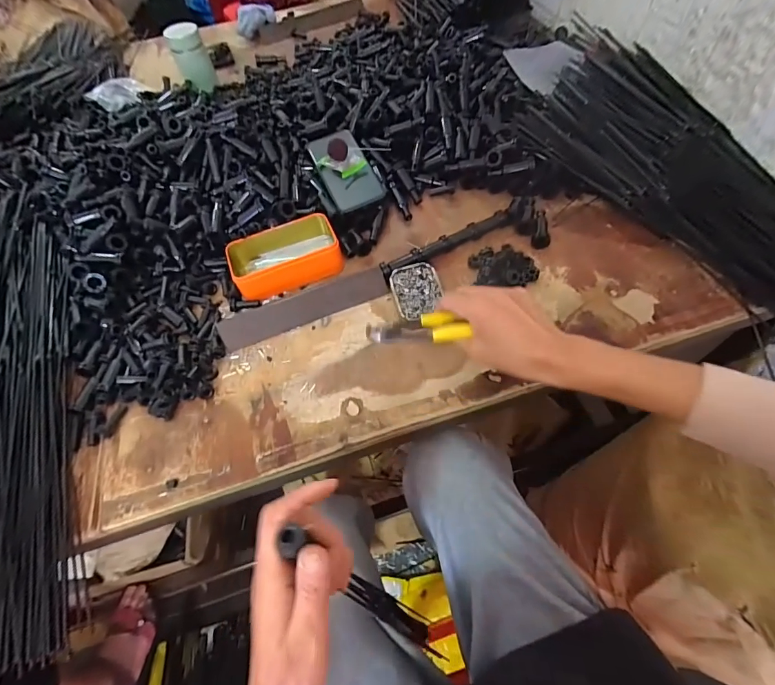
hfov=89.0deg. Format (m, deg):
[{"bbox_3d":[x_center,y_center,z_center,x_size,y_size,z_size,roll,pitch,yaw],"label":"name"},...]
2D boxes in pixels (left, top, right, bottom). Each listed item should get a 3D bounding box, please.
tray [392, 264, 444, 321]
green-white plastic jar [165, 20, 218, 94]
[{"bbox_3d":[0.038,-0.064,0.508,0.060,0.022,0.080,-15,58,-5],"label":"tray"},{"bbox_3d":[-0.387,-0.562,0.783,0.062,0.097,0.061,-21,59,-8],"label":"green-white plastic jar"}]

